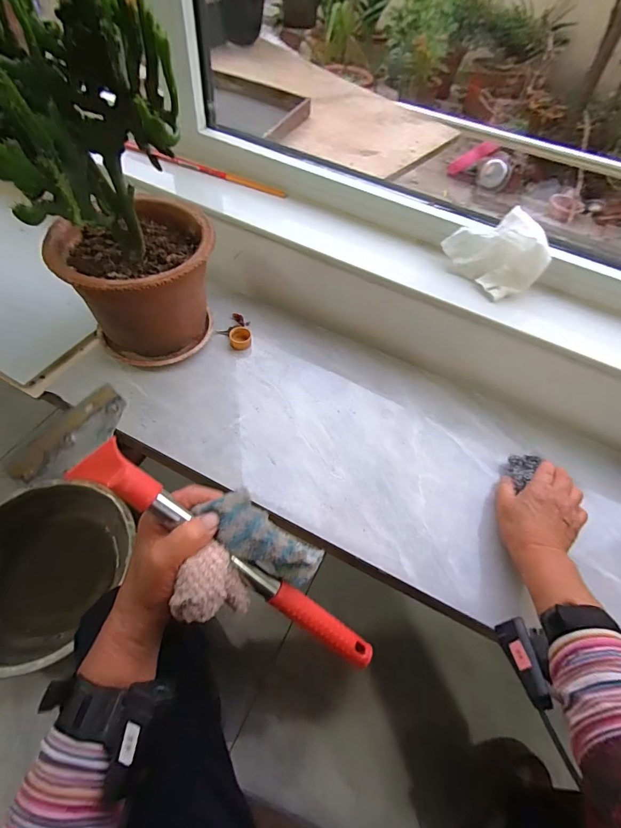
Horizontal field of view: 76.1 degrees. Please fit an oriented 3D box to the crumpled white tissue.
[{"bbox_3d":[0.264,-0.233,0.562,0.086,0.079,0.121,-21,60,-18],"label":"crumpled white tissue"}]

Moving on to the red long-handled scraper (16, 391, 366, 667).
[{"bbox_3d":[-0.070,0.119,0.347,0.350,0.033,0.081,42,59,-15],"label":"red long-handled scraper"}]

